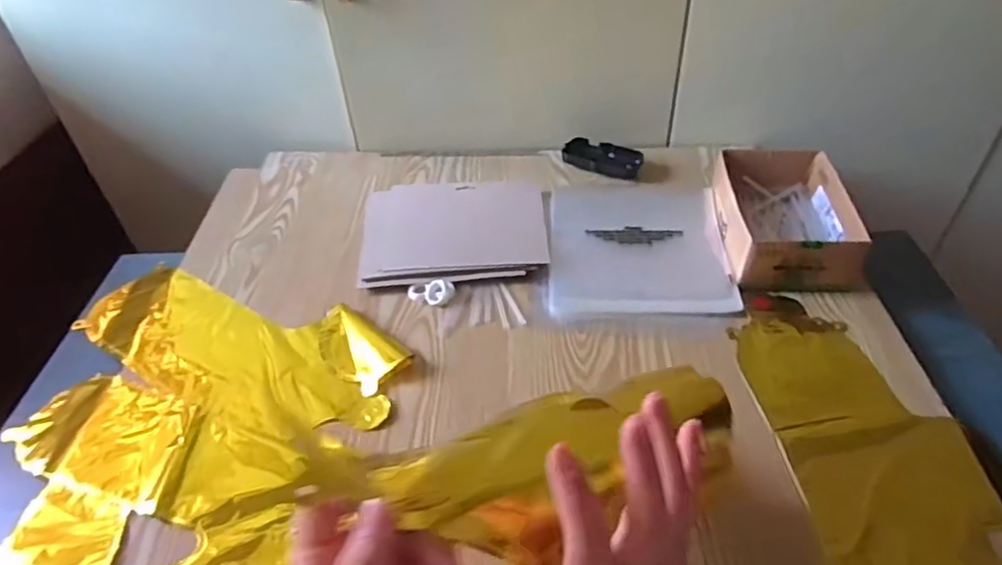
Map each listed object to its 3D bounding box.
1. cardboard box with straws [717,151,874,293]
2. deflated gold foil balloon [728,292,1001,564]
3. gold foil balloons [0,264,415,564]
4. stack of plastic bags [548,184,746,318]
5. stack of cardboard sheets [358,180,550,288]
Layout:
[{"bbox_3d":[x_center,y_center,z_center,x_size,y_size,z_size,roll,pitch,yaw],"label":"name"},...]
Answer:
[{"bbox_3d":[0.325,-0.074,0.718,0.142,0.065,0.187,1,43,4],"label":"cardboard box with straws"},{"bbox_3d":[0.324,0.166,0.519,0.173,0.017,0.413,-2,42,1],"label":"deflated gold foil balloon"},{"bbox_3d":[-0.332,0.186,0.532,0.364,0.033,0.490,11,44,15],"label":"gold foil balloons"},{"bbox_3d":[0.161,-0.049,0.739,0.206,0.021,0.214,0,43,3],"label":"stack of plastic bags"},{"bbox_3d":[-0.057,-0.066,0.770,0.216,0.020,0.178,-5,42,-2],"label":"stack of cardboard sheets"}]

